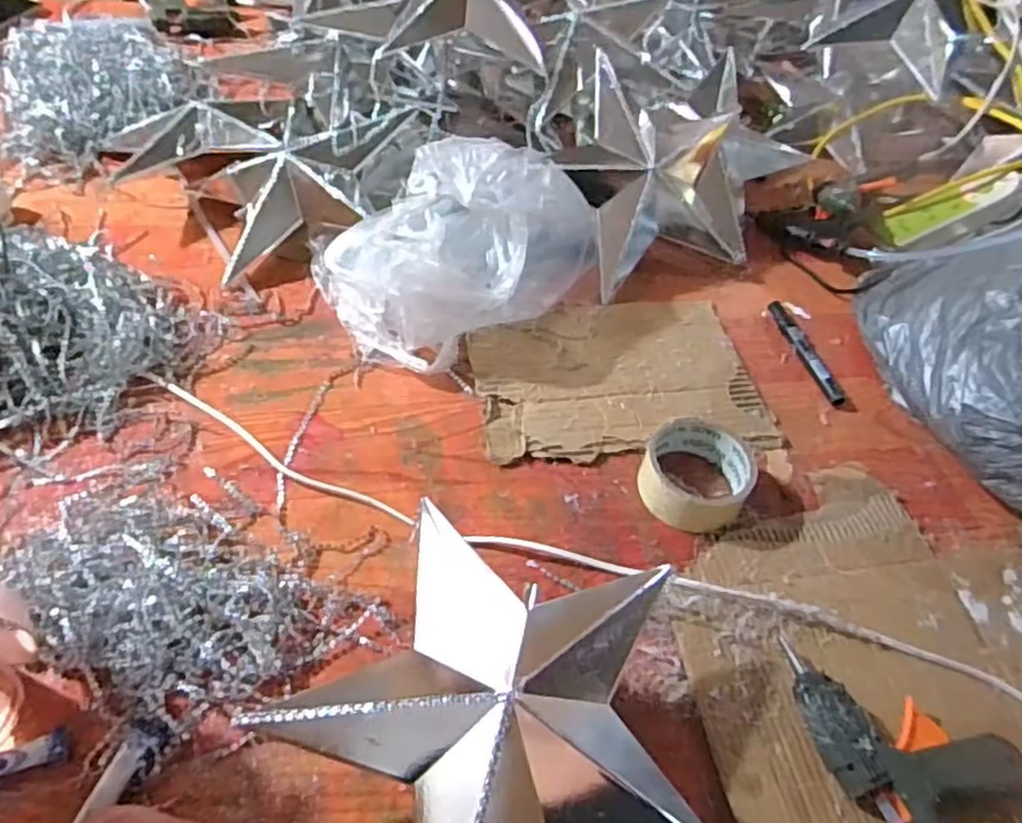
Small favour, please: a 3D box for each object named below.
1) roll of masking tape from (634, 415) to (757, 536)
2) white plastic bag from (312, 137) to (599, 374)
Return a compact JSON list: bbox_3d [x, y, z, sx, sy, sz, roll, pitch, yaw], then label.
[{"bbox_3d":[0.147,0.049,0.568,0.085,0.038,0.090,4,50,-5],"label":"roll of masking tape"},{"bbox_3d":[-0.037,-0.160,0.662,0.264,0.136,0.164,-26,58,-25],"label":"white plastic bag"}]

